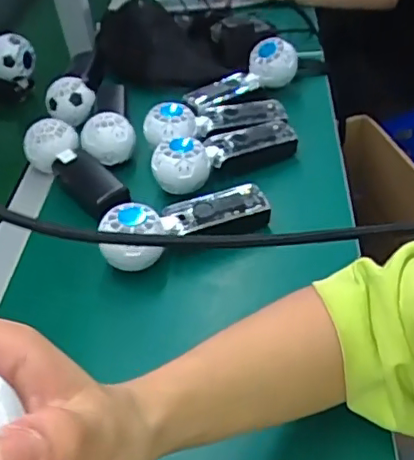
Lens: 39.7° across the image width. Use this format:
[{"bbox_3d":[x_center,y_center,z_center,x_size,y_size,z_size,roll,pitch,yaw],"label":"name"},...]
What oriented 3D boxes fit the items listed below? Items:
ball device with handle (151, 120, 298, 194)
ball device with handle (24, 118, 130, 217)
[{"bbox_3d":[0.021,-0.099,0.658,0.177,0.056,0.055,-26,45,-19],"label":"ball device with handle"},{"bbox_3d":[-0.150,-0.074,0.670,0.059,0.054,0.167,-33,47,-26],"label":"ball device with handle"}]

